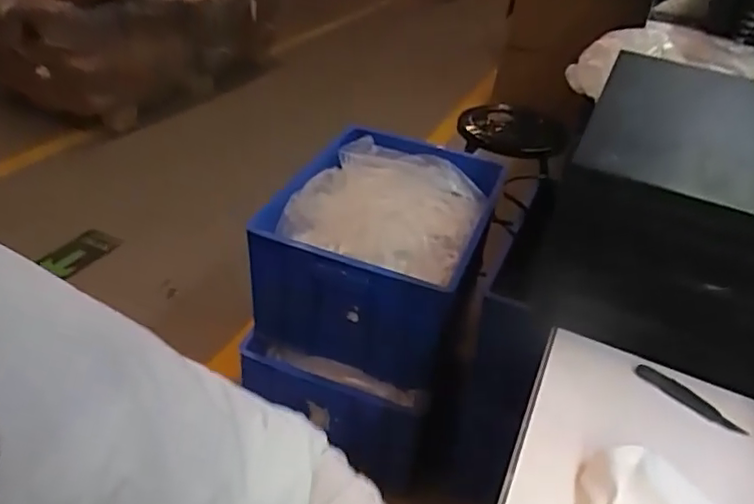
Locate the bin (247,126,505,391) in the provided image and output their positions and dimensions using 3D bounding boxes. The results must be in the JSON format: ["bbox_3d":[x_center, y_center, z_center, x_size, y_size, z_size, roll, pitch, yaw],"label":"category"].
[{"bbox_3d":[0.014,-0.017,1.313,0.387,0.284,0.510,16,36,13],"label":"bin"}]

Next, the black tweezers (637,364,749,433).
[{"bbox_3d":[0.246,0.115,0.470,0.011,0.010,0.085,-26,47,-37],"label":"black tweezers"}]

